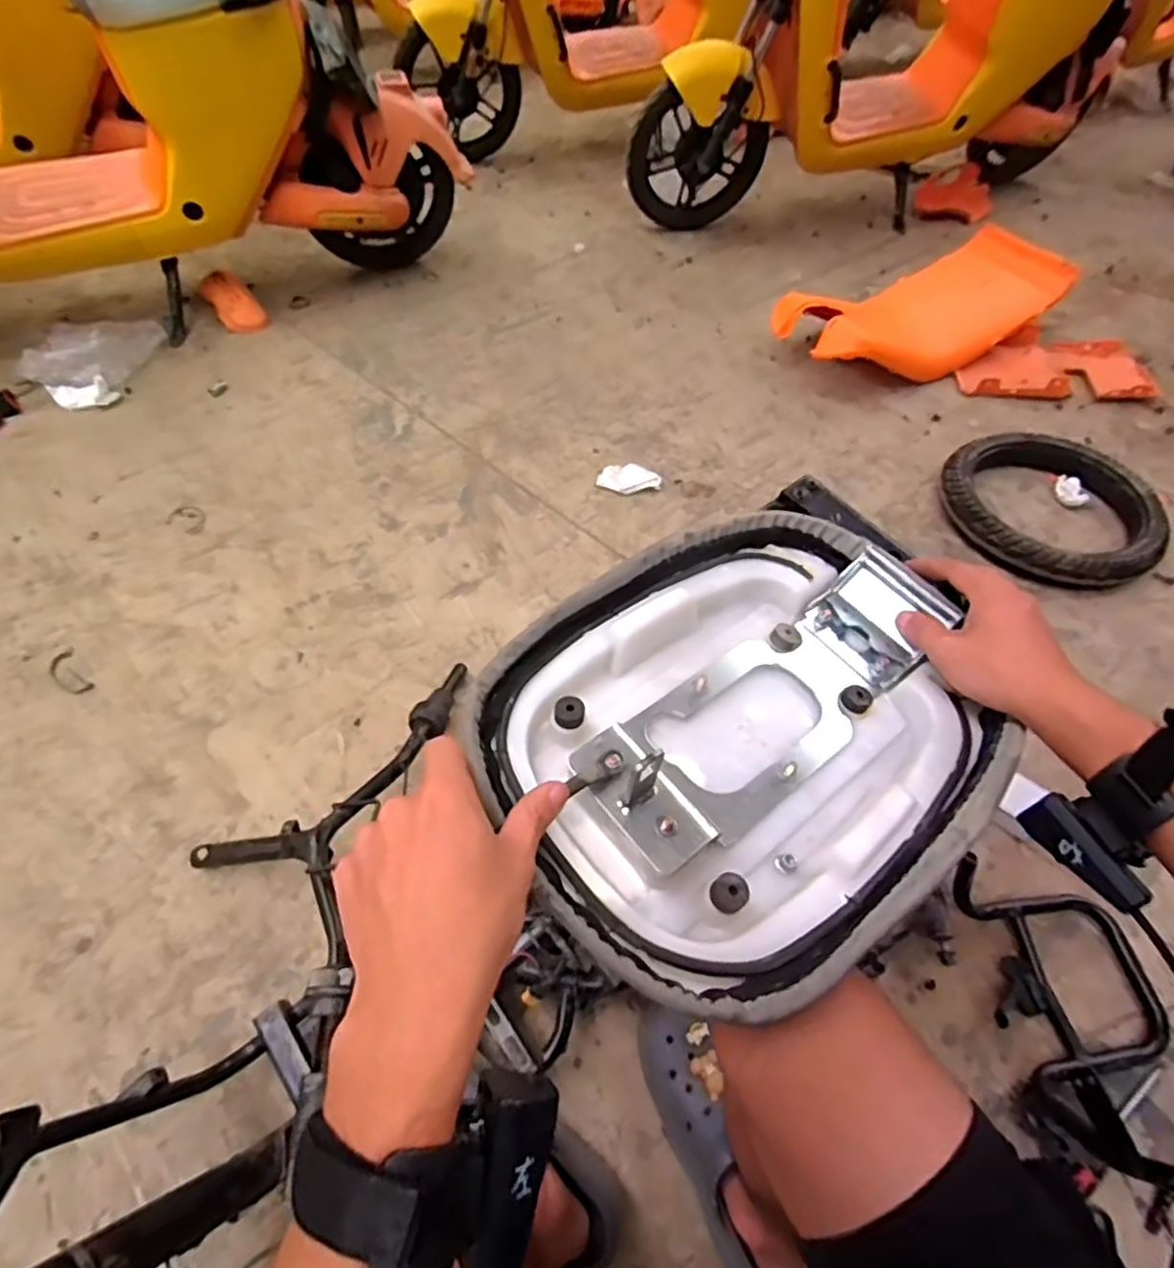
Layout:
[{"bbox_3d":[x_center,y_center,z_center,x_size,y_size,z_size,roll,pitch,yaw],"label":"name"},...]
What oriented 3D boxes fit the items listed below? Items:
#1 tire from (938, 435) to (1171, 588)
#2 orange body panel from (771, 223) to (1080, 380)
[{"bbox_3d":[0.837,-0.227,1.220,0.369,0.084,0.353,1,53,-2],"label":"tire"},{"bbox_3d":[0.786,-0.741,1.557,0.717,0.148,0.297,-24,58,-19],"label":"orange body panel"}]

